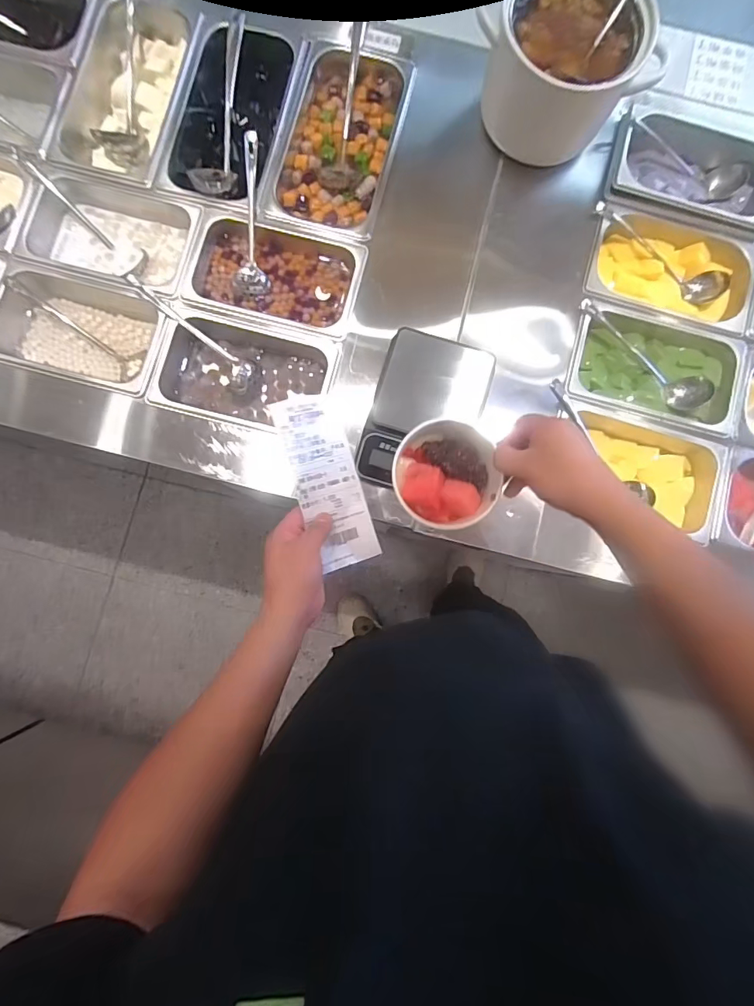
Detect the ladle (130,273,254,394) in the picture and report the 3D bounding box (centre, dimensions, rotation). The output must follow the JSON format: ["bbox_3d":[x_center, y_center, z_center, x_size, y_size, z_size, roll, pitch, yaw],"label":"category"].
[{"bbox_3d":[-0.267,-0.256,0.673,0.048,0.063,0.216,-44,88,-5],"label":"ladle"}]

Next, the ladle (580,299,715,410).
[{"bbox_3d":[0.414,-0.232,0.712,0.246,0.041,0.057,39,85,1],"label":"ladle"}]

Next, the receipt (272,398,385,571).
[{"bbox_3d":[-0.054,-0.024,0.507,0.073,0.016,0.192,-18,95,-24],"label":"receipt"}]

